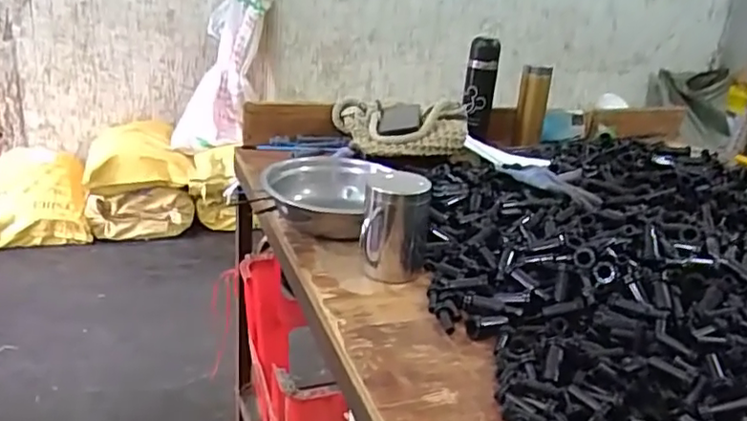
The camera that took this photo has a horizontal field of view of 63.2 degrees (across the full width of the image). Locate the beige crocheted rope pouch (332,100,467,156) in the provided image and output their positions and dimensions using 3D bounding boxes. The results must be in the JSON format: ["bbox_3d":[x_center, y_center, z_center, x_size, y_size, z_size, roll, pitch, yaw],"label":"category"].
[{"bbox_3d":[0.065,-0.162,1.183,0.255,0.075,0.200,-1,23,-15],"label":"beige crocheted rope pouch"}]

